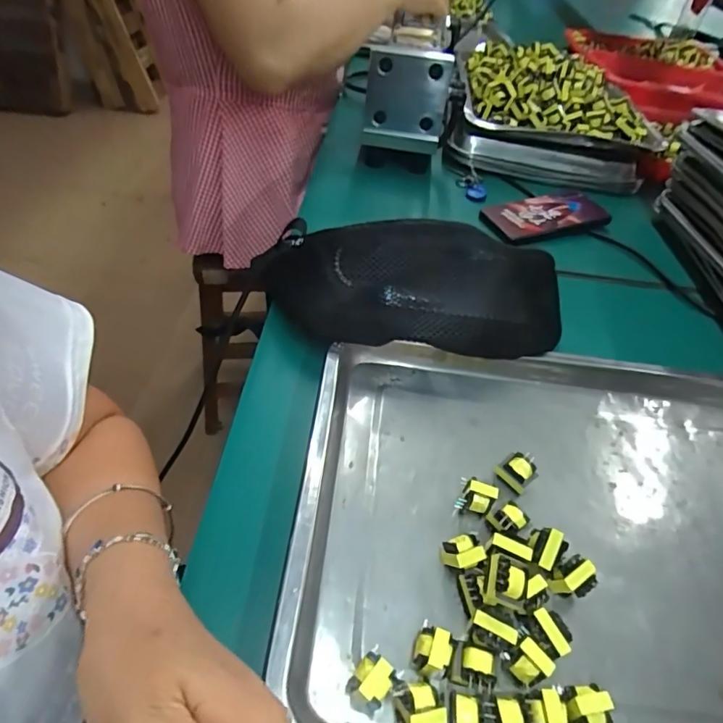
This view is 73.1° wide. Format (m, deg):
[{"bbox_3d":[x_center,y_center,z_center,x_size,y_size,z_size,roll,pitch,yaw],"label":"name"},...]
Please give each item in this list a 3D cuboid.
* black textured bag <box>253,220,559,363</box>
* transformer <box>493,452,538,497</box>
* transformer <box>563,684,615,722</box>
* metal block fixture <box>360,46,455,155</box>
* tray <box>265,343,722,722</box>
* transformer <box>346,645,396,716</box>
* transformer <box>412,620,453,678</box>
[{"bbox_3d":[0.039,-0.058,0.416,0.257,0.082,0.103,7,46,0],"label":"black textured bag"},{"bbox_3d":[0.112,0.079,0.348,0.024,0.016,0.024,-24,53,-26],"label":"transformer"},{"bbox_3d":[0.114,0.182,0.253,0.025,0.025,0.019,-2,47,-9],"label":"transformer"},{"bbox_3d":[0.056,-0.325,0.608,0.099,0.111,0.030,8,46,1],"label":"metal block fixture"},{"bbox_3d":[0.163,0.112,0.327,0.400,0.042,0.282,7,46,0],"label":"tray"},{"bbox_3d":[0.005,0.164,0.250,0.019,0.023,0.021,33,51,23],"label":"transformer"},{"bbox_3d":[0.037,0.157,0.263,0.019,0.024,0.020,20,47,12],"label":"transformer"}]

